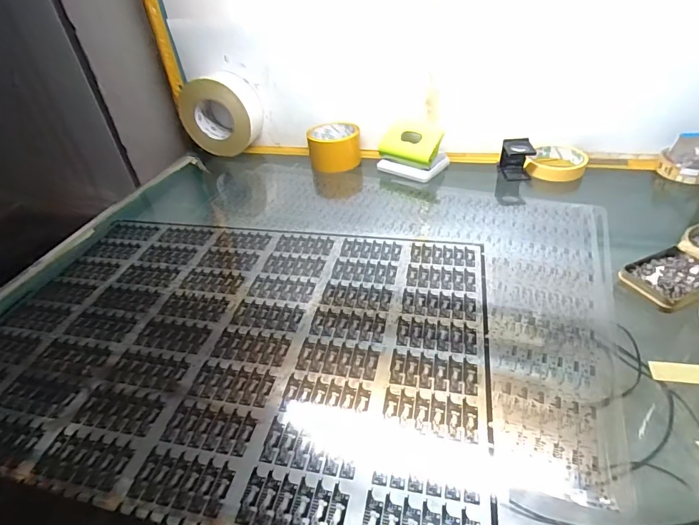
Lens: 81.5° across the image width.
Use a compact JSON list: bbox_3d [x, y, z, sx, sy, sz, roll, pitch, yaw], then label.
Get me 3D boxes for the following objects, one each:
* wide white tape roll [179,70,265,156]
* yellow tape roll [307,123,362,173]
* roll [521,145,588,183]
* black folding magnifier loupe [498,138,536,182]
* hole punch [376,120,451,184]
[{"bbox_3d":[-0.238,-0.276,0.753,0.138,0.127,0.066,5,40,13],"label":"wide white tape roll"},{"bbox_3d":[-0.026,-0.205,0.717,0.088,0.056,0.088,-9,39,-4],"label":"yellow tape roll"},{"bbox_3d":[0.329,-0.161,0.643,0.085,0.020,0.092,-4,38,3],"label":"roll"},{"bbox_3d":[0.260,-0.160,0.633,0.041,0.054,0.045,-3,38,4],"label":"black folding magnifier loupe"},{"bbox_3d":[0.103,-0.185,0.664,0.102,0.067,0.071,22,46,31],"label":"hole punch"}]

